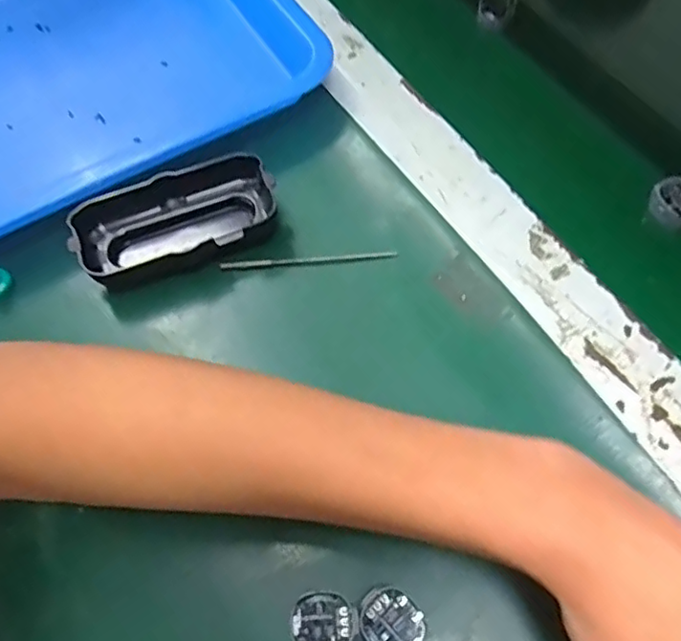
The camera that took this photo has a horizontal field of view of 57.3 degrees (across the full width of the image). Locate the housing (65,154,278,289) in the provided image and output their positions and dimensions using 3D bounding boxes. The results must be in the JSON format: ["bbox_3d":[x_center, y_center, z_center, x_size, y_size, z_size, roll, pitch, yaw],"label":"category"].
[{"bbox_3d":[-0.091,-0.055,0.350,0.108,0.027,0.055,-19,62,-8],"label":"housing"}]

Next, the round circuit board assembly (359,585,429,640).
[{"bbox_3d":[0.021,0.125,0.256,0.024,0.004,0.027,-36,66,-17],"label":"round circuit board assembly"}]

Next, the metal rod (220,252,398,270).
[{"bbox_3d":[-0.018,-0.035,0.349,0.097,0.006,0.006,-2,61,1],"label":"metal rod"}]

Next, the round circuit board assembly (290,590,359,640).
[{"bbox_3d":[-0.007,0.126,0.258,0.027,0.004,0.025,-1,61,2],"label":"round circuit board assembly"}]

